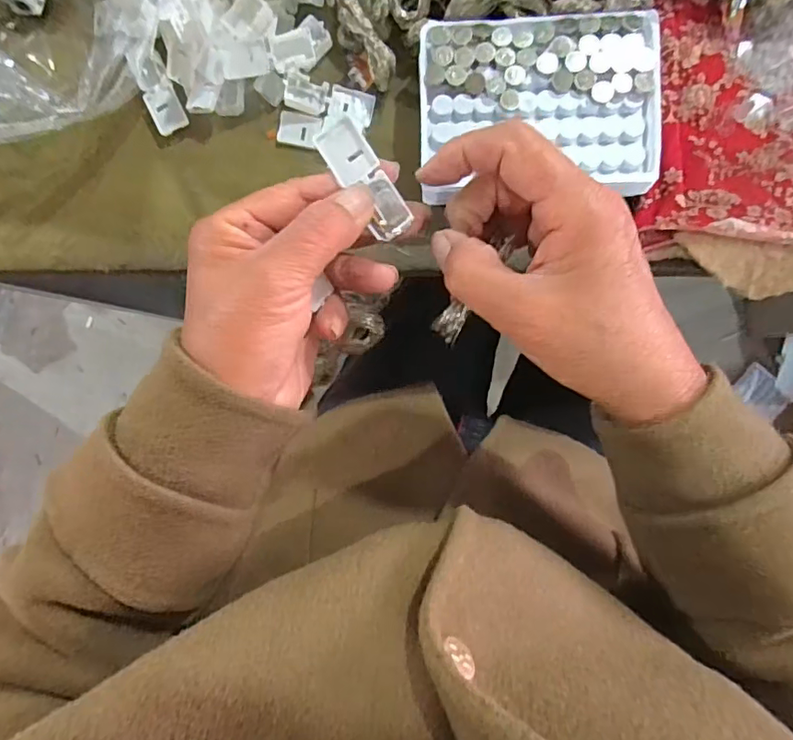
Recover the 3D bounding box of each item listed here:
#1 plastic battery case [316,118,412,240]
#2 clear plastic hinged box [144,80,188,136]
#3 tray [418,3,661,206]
[{"bbox_3d":[-0.014,-0.083,0.234,0.019,0.012,0.055,-34,93,7],"label":"plastic battery case"},{"bbox_3d":[-0.144,-0.164,0.333,0.019,0.009,0.027,-23,89,4],"label":"clear plastic hinged box"},{"bbox_3d":[0.078,-0.148,0.297,0.127,0.018,0.094,1,91,4],"label":"tray"}]

